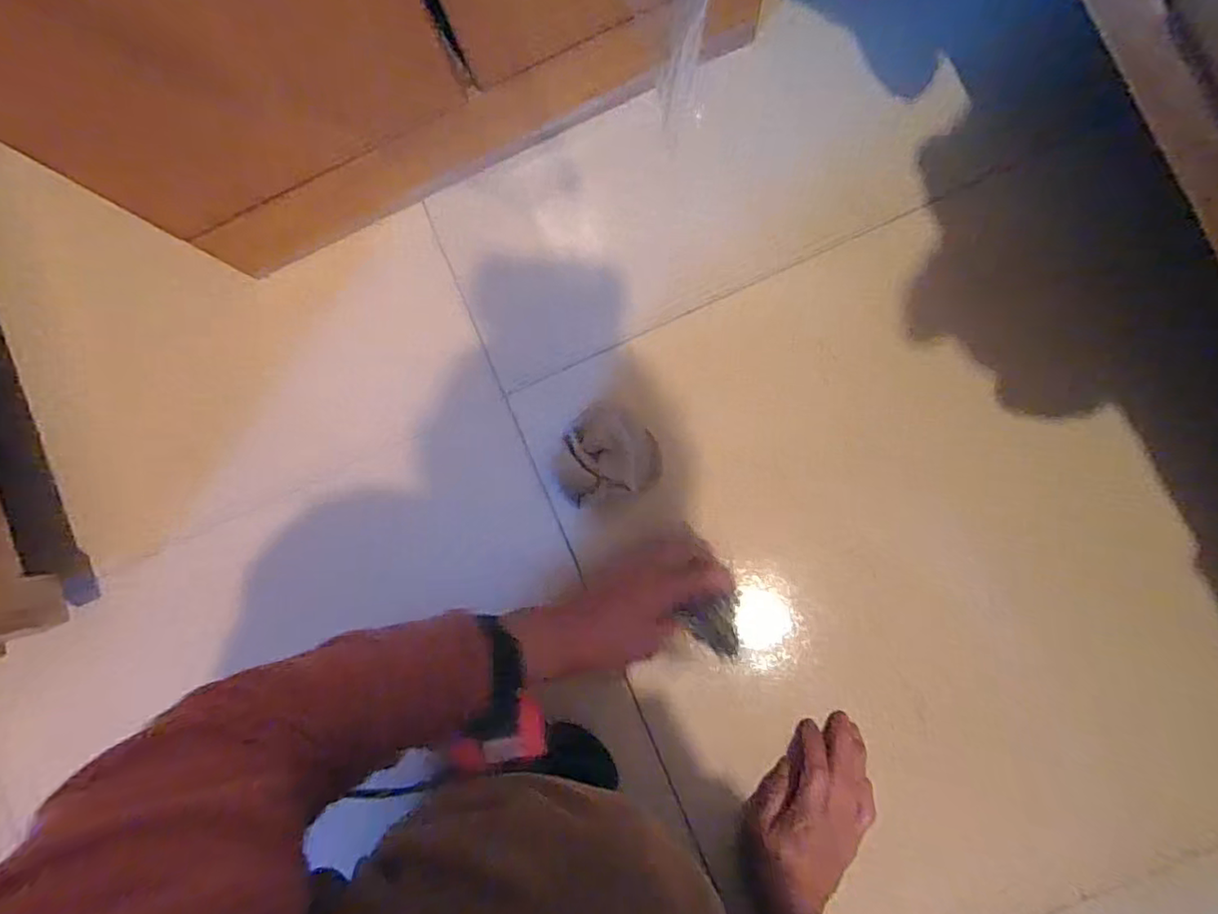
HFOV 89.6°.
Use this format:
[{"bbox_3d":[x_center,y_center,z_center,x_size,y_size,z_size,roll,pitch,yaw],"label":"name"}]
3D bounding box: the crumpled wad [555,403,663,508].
[{"bbox_3d":[-0.004,-0.003,0.545,0.092,0.043,0.078,-13,85,3],"label":"crumpled wad"}]

